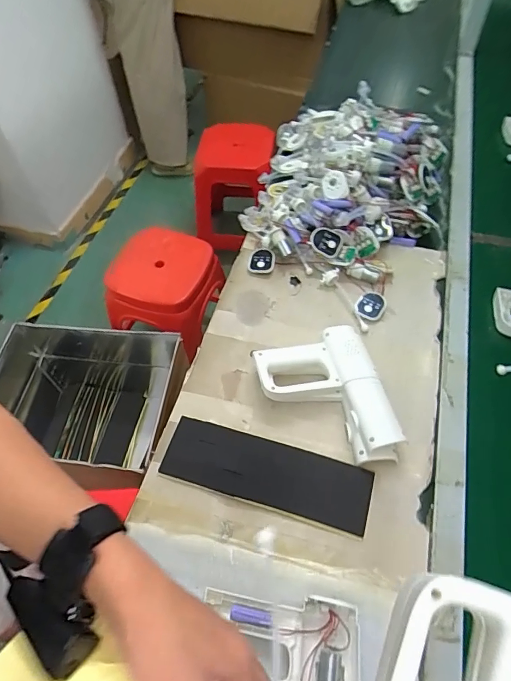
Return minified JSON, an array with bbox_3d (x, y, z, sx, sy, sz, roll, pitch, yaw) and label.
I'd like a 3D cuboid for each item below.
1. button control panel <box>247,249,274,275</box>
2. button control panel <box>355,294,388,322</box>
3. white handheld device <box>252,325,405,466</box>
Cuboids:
[{"bbox_3d":[0.014,-0.160,0.859,0.048,0.018,0.059,11,58,9],"label":"button control panel"},{"bbox_3d":[0.209,-0.062,0.788,0.051,0.014,0.055,22,60,15],"label":"button control panel"},{"bbox_3d":[0.106,0.087,0.662,0.170,0.055,0.223,-15,58,-8],"label":"white handheld device"}]

